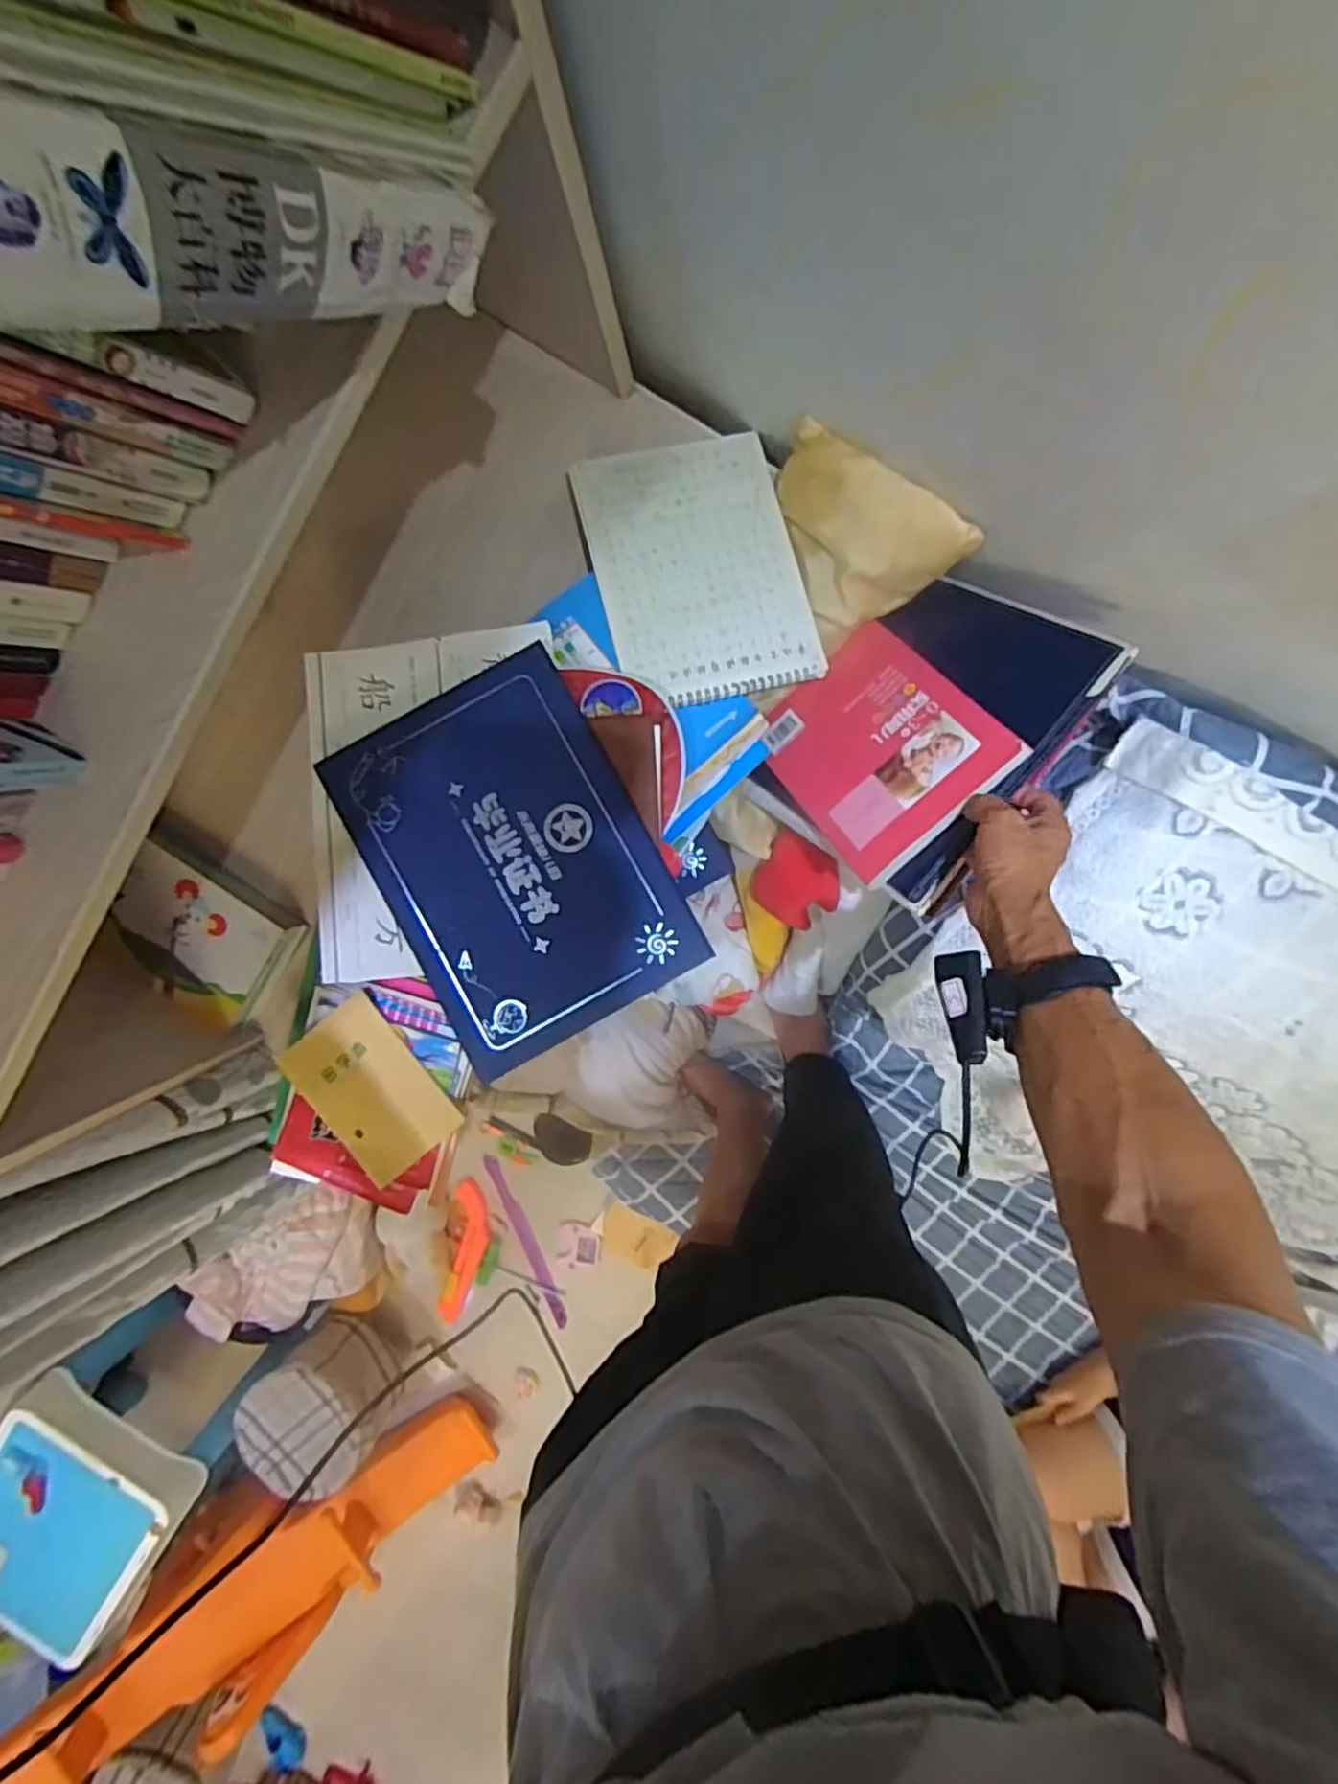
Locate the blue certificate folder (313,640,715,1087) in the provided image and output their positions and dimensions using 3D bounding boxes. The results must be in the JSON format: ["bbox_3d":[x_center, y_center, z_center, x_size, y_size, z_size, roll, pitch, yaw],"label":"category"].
[{"bbox_3d":[-0.139,-0.027,0.638,0.232,0.012,0.319,-29,88,0],"label":"blue certificate folder"}]

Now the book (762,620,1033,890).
[{"bbox_3d":[0.192,-0.137,0.685,0.172,0.013,0.223,-47,49,21],"label":"book"}]

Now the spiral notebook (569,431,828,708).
[{"bbox_3d":[0.025,-0.304,0.675,0.186,0.013,0.254,-12,82,-4],"label":"spiral notebook"}]

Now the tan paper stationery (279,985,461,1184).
[{"bbox_3d":[-0.312,0.209,0.760,0.120,0.011,0.174,-37,94,6],"label":"tan paper stationery"}]

